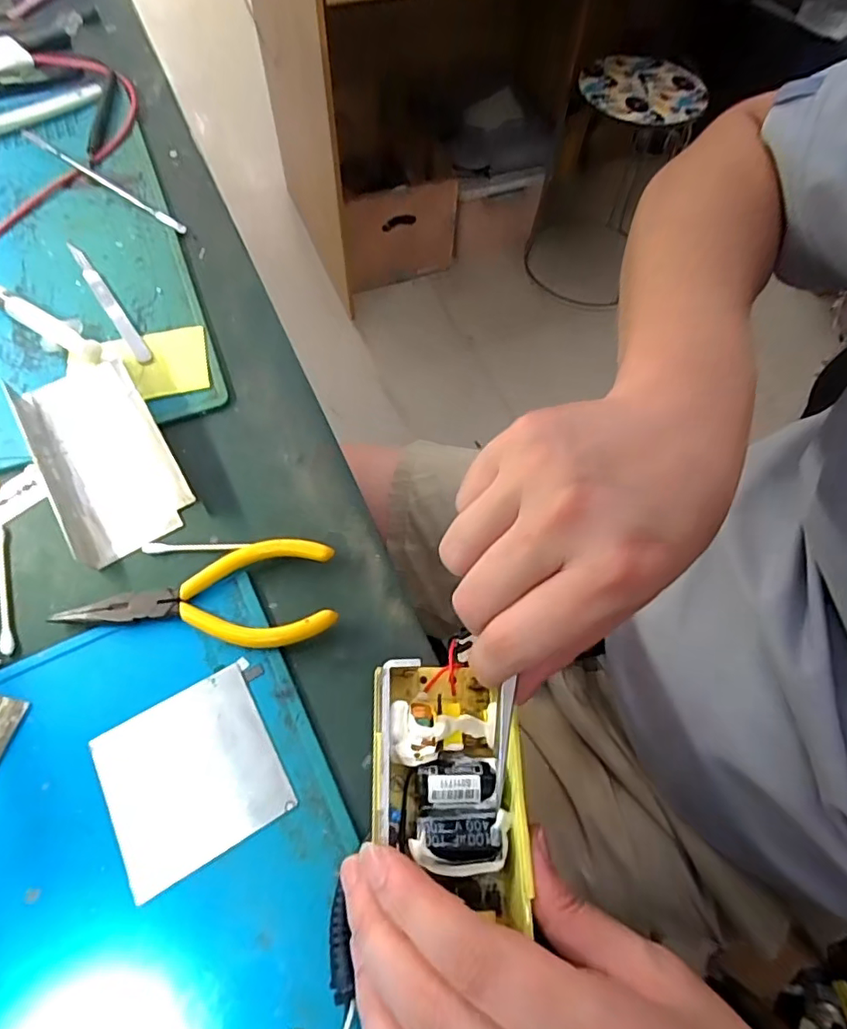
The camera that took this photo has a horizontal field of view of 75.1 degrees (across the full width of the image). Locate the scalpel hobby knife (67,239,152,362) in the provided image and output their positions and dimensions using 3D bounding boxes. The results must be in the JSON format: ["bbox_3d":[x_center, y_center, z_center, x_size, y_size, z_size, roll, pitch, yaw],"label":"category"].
[{"bbox_3d":[-0.206,-0.140,0.358,0.009,0.004,0.129,-32,68,-18],"label":"scalpel hobby knife"}]

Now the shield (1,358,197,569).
[{"bbox_3d":[-0.177,-0.036,0.303,0.062,0.011,0.129,-28,67,-17],"label":"shield"}]

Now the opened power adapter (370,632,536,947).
[{"bbox_3d":[0.009,0.101,0.221,0.057,0.025,0.100,0,62,-3],"label":"opened power adapter"}]

